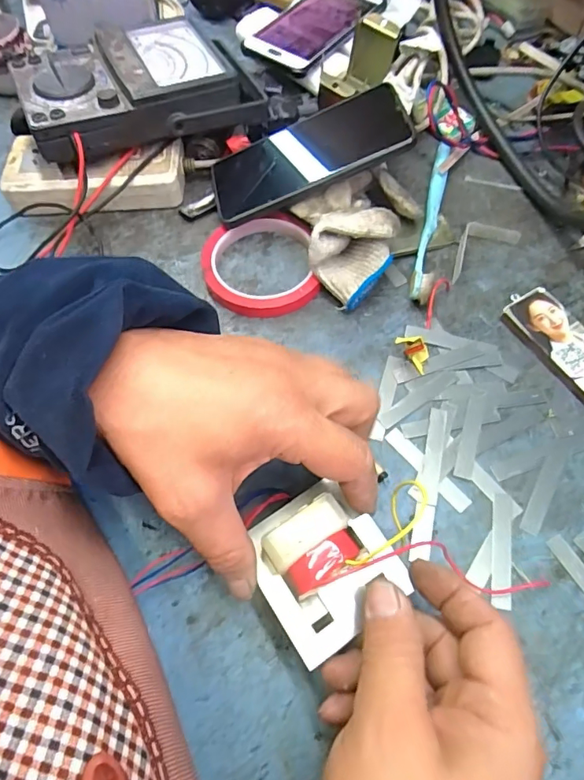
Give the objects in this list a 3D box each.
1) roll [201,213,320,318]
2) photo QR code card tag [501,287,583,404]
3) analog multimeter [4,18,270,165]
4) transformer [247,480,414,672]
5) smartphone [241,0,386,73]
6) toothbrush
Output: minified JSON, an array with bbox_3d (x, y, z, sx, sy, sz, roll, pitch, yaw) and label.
[{"bbox_3d":[-0.026,-0.096,0.389,0.088,0.018,0.090,-1,63,3],"label":"roll"},{"bbox_3d":[0.191,-0.032,0.349,0.038,0.012,0.091,-28,65,-11],"label":"photo QR code card tag"},{"bbox_3d":[-0.133,-0.257,0.420,0.192,0.049,0.118,-24,64,-10],"label":"analog multimeter"},{"bbox_3d":[0.017,0.089,0.246,0.067,0.035,0.071,-33,66,-13],"label":"transformer"},{"bbox_3d":[0.025,-0.375,0.505,0.081,0.016,0.153,34,70,19],"label":"smartphone"},{"bbox_3d":[0.114,-0.140,0.403,0.015,0.018,0.169,11,64,9],"label":"toothbrush"}]

